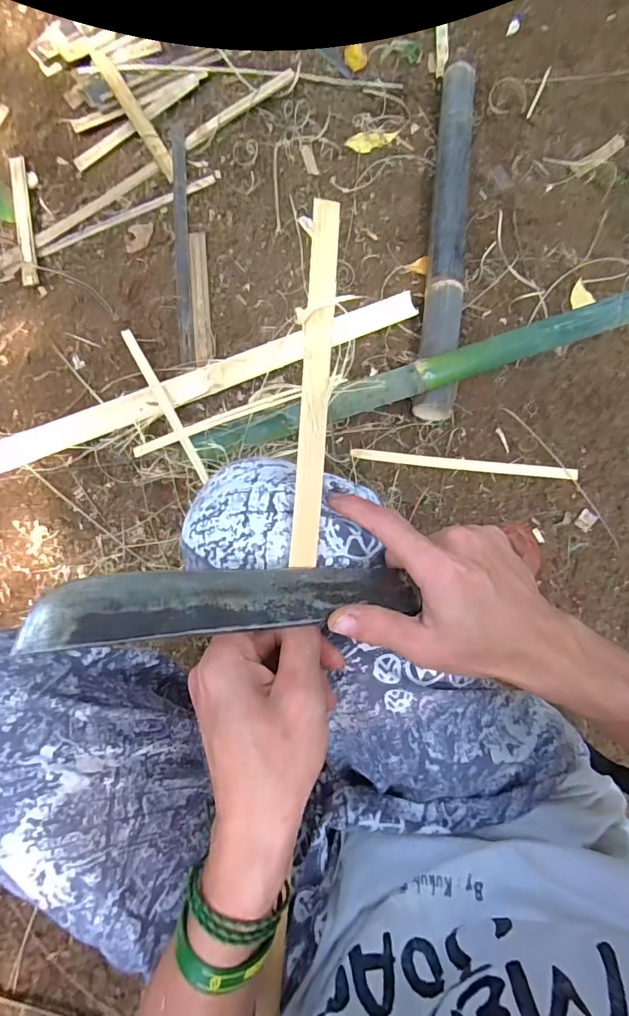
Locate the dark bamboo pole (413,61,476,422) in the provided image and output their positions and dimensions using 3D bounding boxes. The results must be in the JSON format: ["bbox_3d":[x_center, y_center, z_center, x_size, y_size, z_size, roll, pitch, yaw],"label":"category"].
[{"bbox_3d":[0.234,-0.486,0.869,0.066,0.068,0.709,7,77,3],"label":"dark bamboo pole"}]

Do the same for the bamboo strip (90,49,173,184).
[{"bbox_3d":[-0.299,-0.659,0.838,0.027,0.012,0.237,-31,91,0],"label":"bamboo strip"}]

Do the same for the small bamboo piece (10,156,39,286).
[{"bbox_3d":[-0.495,-0.493,0.844,0.027,0.015,0.247,-12,77,-1],"label":"small bamboo piece"}]

